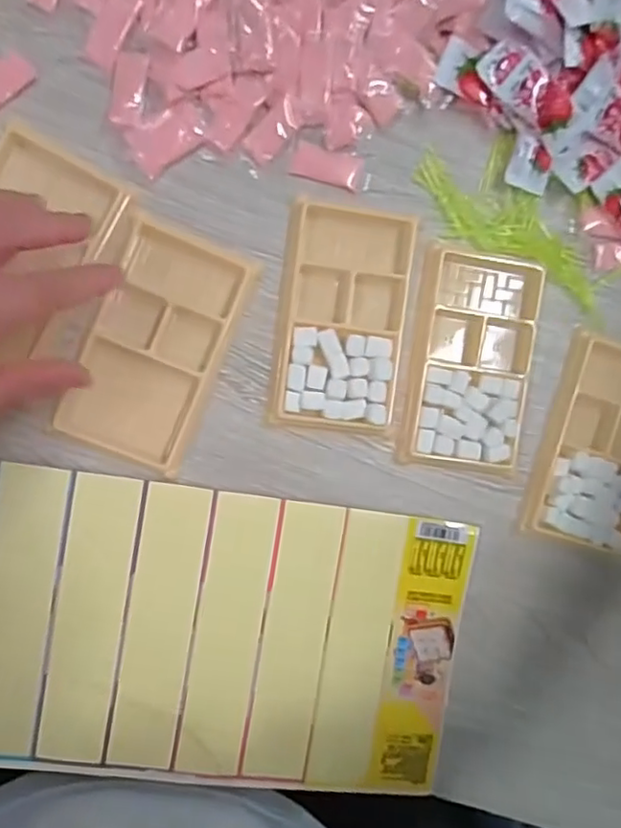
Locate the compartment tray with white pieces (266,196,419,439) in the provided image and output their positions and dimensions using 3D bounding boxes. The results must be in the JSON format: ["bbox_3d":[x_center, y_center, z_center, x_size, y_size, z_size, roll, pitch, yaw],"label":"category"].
[{"bbox_3d":[0.020,-0.056,0.361,0.074,0.011,0.133,7,91,-10],"label":"compartment tray with white pieces"}]

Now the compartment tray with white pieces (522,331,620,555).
[{"bbox_3d":[0.188,0.018,0.388,0.073,0.011,0.131,18,89,-10],"label":"compartment tray with white pieces"}]

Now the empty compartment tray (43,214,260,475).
[{"bbox_3d":[-0.087,-0.037,0.347,0.070,0.011,0.130,22,88,-10],"label":"empty compartment tray"}]

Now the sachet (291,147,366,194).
[{"bbox_3d":[0.010,-0.148,0.364,0.042,0.004,0.018,11,90,-10],"label":"sachet"}]

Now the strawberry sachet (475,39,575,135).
[{"bbox_3d":[0.127,-0.190,0.354,0.061,0.008,0.027,36,86,-9],"label":"strawberry sachet"}]

